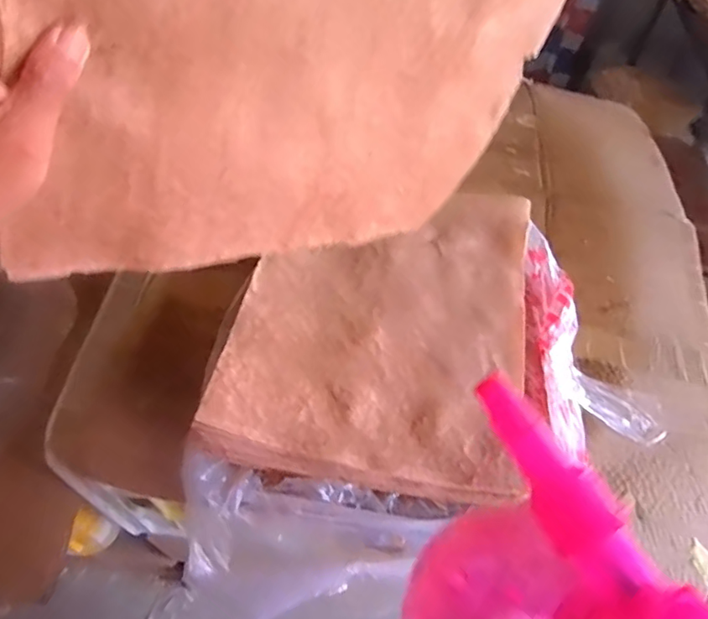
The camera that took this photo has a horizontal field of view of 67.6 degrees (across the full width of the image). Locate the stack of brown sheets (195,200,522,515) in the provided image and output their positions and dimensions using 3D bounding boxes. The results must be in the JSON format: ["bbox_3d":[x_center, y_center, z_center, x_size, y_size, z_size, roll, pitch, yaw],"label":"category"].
[{"bbox_3d":[0.036,-0.001,0.583,0.299,0.036,0.378,13,56,5],"label":"stack of brown sheets"}]

